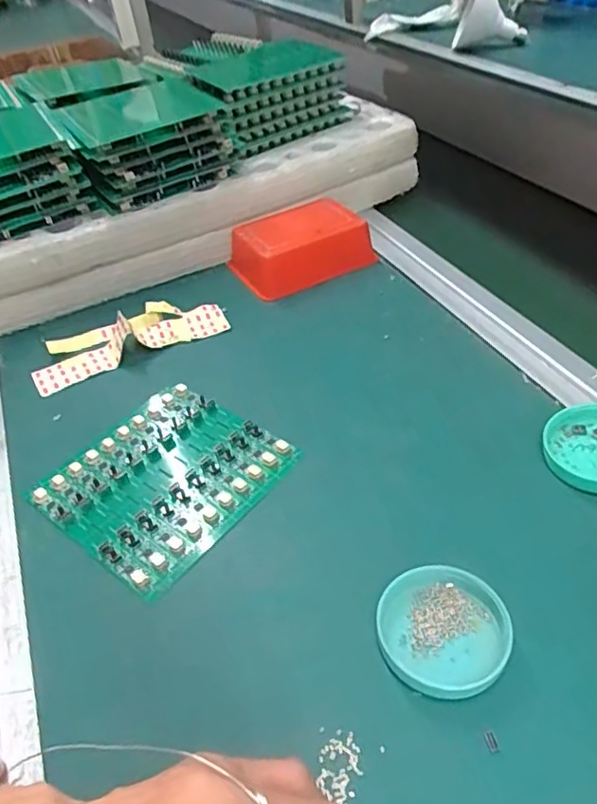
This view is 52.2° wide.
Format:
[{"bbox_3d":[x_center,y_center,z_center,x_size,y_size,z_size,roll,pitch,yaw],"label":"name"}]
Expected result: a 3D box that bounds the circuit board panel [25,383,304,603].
[{"bbox_3d":[-0.089,0.048,0.409,0.129,0.008,0.136,24,50,32],"label":"circuit board panel"}]

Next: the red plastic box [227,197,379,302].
[{"bbox_3d":[-0.001,-0.154,0.596,0.129,0.044,0.092,-22,43,-16],"label":"red plastic box"}]

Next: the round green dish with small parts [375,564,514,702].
[{"bbox_3d":[0.072,0.113,0.307,0.062,0.016,0.061,-4,41,4],"label":"round green dish with small parts"}]

